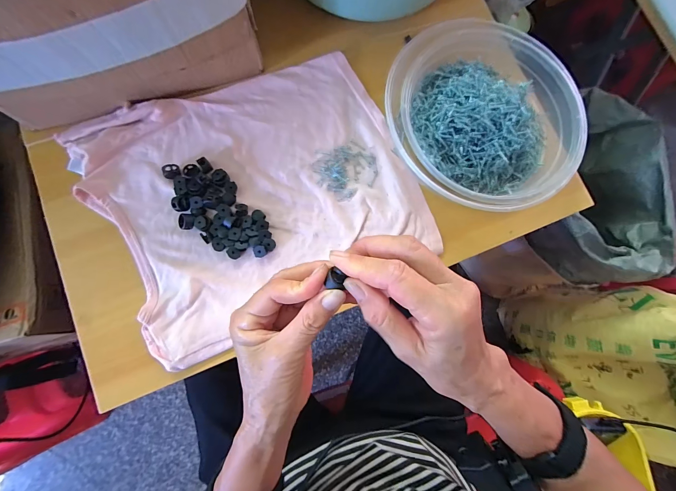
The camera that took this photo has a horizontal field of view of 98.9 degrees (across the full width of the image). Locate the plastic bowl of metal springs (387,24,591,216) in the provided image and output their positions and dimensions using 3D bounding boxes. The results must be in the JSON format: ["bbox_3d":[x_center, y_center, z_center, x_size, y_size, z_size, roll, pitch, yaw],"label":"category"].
[{"bbox_3d":[0.162,-0.148,0.329,0.214,0.058,0.213,1,83,-6],"label":"plastic bowl of metal springs"}]

